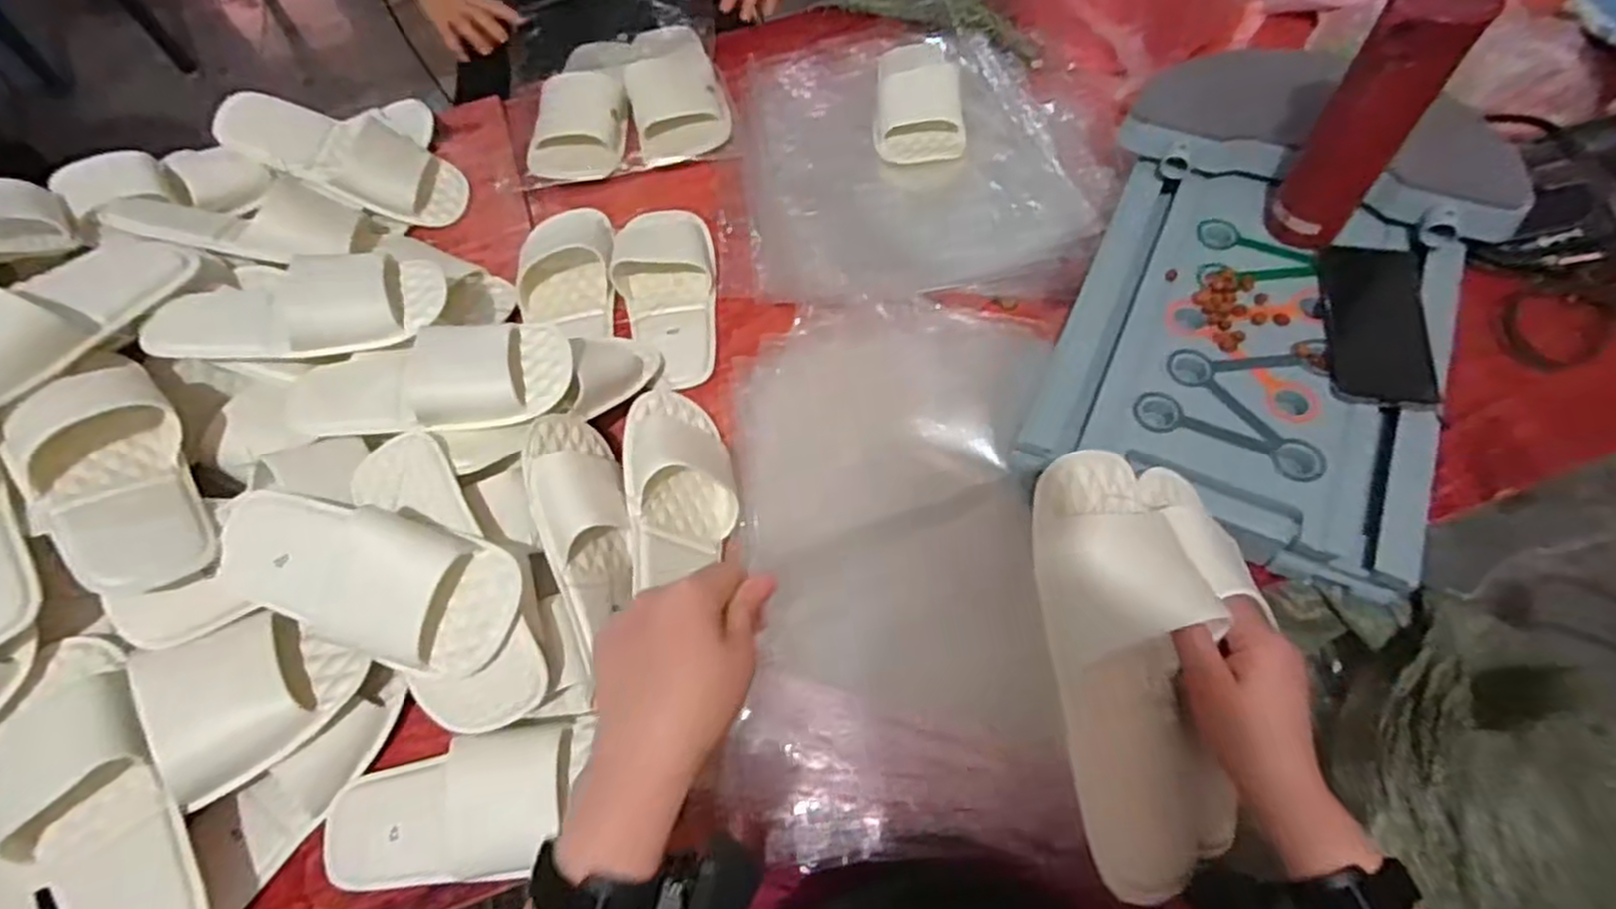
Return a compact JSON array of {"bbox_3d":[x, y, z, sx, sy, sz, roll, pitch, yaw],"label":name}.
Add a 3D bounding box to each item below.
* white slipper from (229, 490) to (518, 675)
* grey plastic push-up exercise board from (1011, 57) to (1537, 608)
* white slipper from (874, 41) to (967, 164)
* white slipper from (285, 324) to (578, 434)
[{"bbox_3d":[-0.301,0.082,0.525,0.215,0.052,0.096,18,64,13],"label":"white slipper"},{"bbox_3d":[0.410,-0.138,0.653,0.343,0.105,0.455,19,64,14],"label":"grey plastic push-up exercise board"},{"bbox_3d":[0.123,-0.418,0.872,0.101,0.053,0.206,-4,61,2],"label":"white slipper"},{"bbox_3d":[-0.303,-0.057,0.606,0.219,0.042,0.090,-14,61,-3],"label":"white slipper"}]

